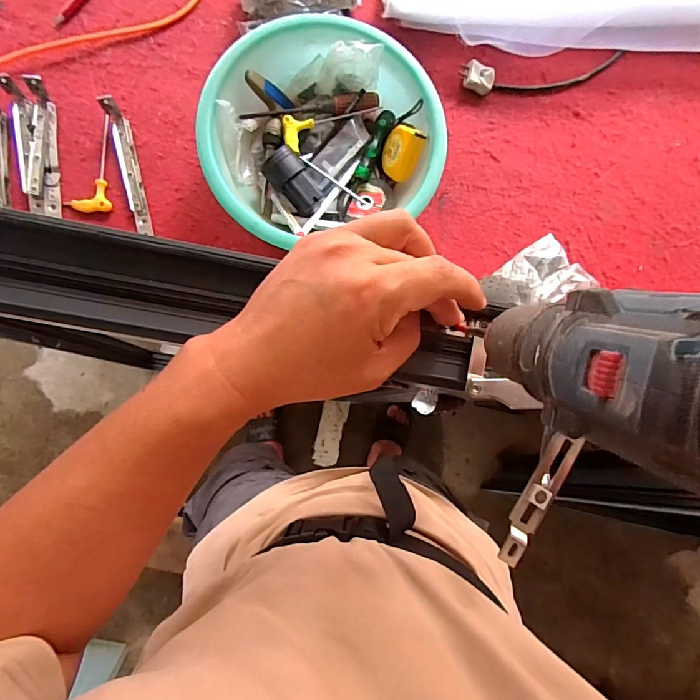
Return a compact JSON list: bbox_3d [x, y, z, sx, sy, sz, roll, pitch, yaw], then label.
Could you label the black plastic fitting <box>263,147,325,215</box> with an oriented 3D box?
[{"bbox_3d":[-0.075,-0.237,0.599,0.055,0.045,0.089,-43,91,-5],"label":"black plastic fitting"}]

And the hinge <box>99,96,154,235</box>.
[{"bbox_3d":[-0.321,-0.264,0.614,0.024,0.038,0.188,-14,86,-6],"label":"hinge"}]

